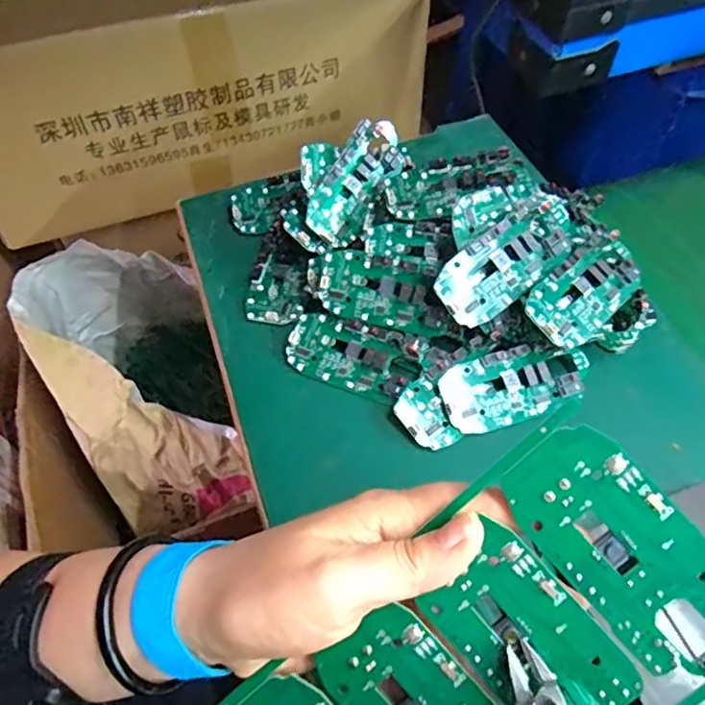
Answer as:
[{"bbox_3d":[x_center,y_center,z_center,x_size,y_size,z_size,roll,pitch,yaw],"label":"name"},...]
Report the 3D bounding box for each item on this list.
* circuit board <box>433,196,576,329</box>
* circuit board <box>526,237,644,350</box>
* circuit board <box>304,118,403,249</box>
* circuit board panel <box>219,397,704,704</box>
[{"bbox_3d":[0.099,-0.059,0.365,0.099,0.007,0.045,-39,101,-3],"label":"circuit board"},{"bbox_3d":[0.147,-0.038,0.364,0.088,0.006,0.045,-38,85,-20],"label":"circuit board"},{"bbox_3d":[0.003,-0.128,0.428,0.101,0.045,0.008,-57,30,-6],"label":"circuit board"},{"bbox_3d":[0.046,0.120,0.214,0.186,0.004,0.104,-43,87,7],"label":"circuit board panel"}]

